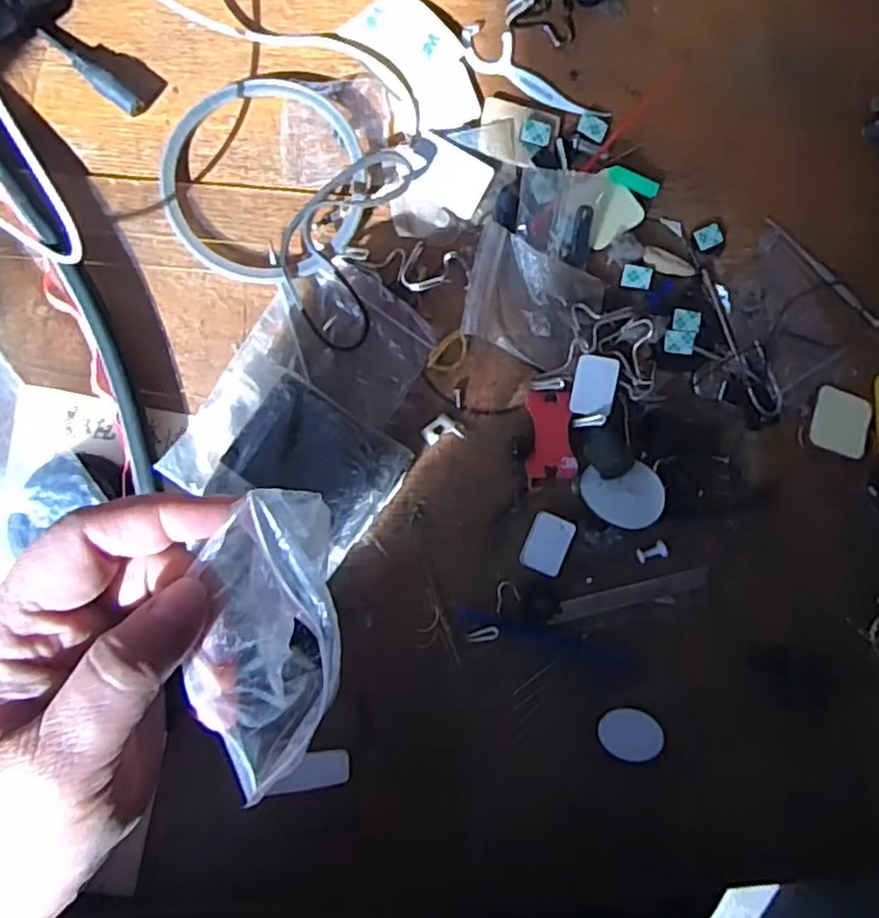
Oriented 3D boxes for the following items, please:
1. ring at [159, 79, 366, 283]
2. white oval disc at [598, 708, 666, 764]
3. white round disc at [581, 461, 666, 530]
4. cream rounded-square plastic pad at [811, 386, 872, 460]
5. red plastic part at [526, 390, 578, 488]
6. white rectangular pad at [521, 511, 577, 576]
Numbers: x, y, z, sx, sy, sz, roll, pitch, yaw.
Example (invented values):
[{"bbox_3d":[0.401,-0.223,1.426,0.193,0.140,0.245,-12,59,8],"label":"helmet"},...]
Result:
[{"bbox_3d":[-0.074,-0.119,0.287,0.083,0.011,0.086,0,90,-7],"label":"ring"},{"bbox_3d":[0.086,0.123,0.304,0.029,0.005,0.021,22,88,-6],"label":"white oval disc"},{"bbox_3d":[0.081,0.016,0.298,0.036,0.004,0.031,-5,58,-10],"label":"white round disc"},{"bbox_3d":[0.192,-0.017,0.322,0.029,0.004,0.030,16,88,-7],"label":"cream rounded-square plastic pad"},{"bbox_3d":[0.050,-0.010,0.302,0.021,0.004,0.040,-2,81,5],"label":"red plastic part"},{"bbox_3d":[0.049,0.038,0.302,0.019,0.004,0.026,22,88,-6],"label":"white rectangular pad"}]

